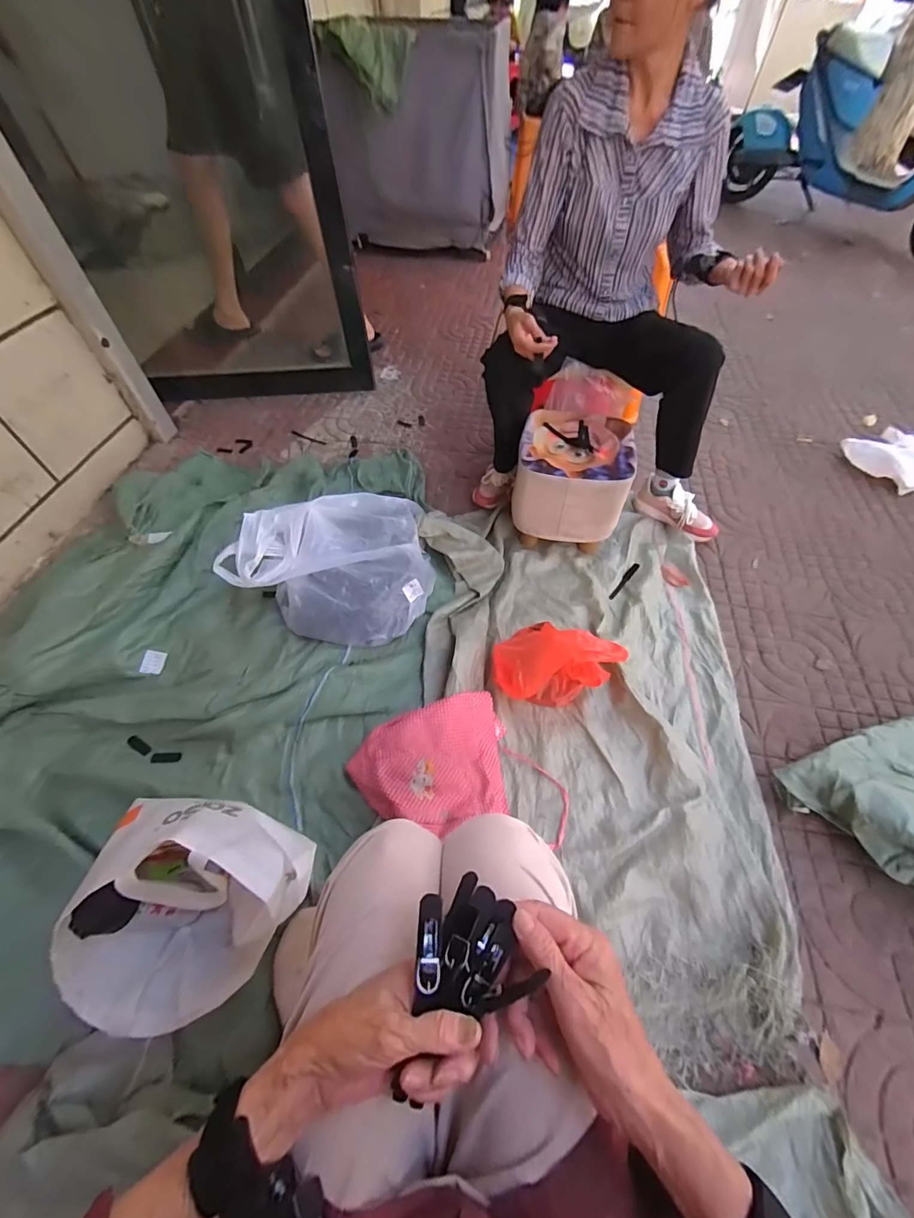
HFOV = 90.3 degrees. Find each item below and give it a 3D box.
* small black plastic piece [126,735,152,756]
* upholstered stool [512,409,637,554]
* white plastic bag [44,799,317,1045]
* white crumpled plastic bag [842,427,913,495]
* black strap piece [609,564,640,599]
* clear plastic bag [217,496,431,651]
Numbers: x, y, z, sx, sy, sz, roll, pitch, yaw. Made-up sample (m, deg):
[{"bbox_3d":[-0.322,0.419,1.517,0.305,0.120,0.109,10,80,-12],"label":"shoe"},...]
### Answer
[{"bbox_3d":[-0.621,0.267,0.890,0.055,0.012,0.021,24,59,17],"label":"small black plastic piece"},{"bbox_3d":[0.270,-0.304,1.115,0.242,0.230,0.261,7,55,8],"label":"upholstered stool"},{"bbox_3d":[-0.367,0.413,0.645,0.273,0.253,0.278,-6,54,-1],"label":"white plastic bag"},{"bbox_3d":[1.296,-0.454,1.325,0.199,0.097,0.244,-19,57,-12],"label":"white crumpled plastic bag"},{"bbox_3d":[0.407,-0.069,1.111,0.017,0.008,0.134,36,63,23],"label":"black strap piece"},{"bbox_3d":[-0.272,-0.118,1.043,0.425,0.171,0.345,11,56,10],"label":"clear plastic bag"}]

